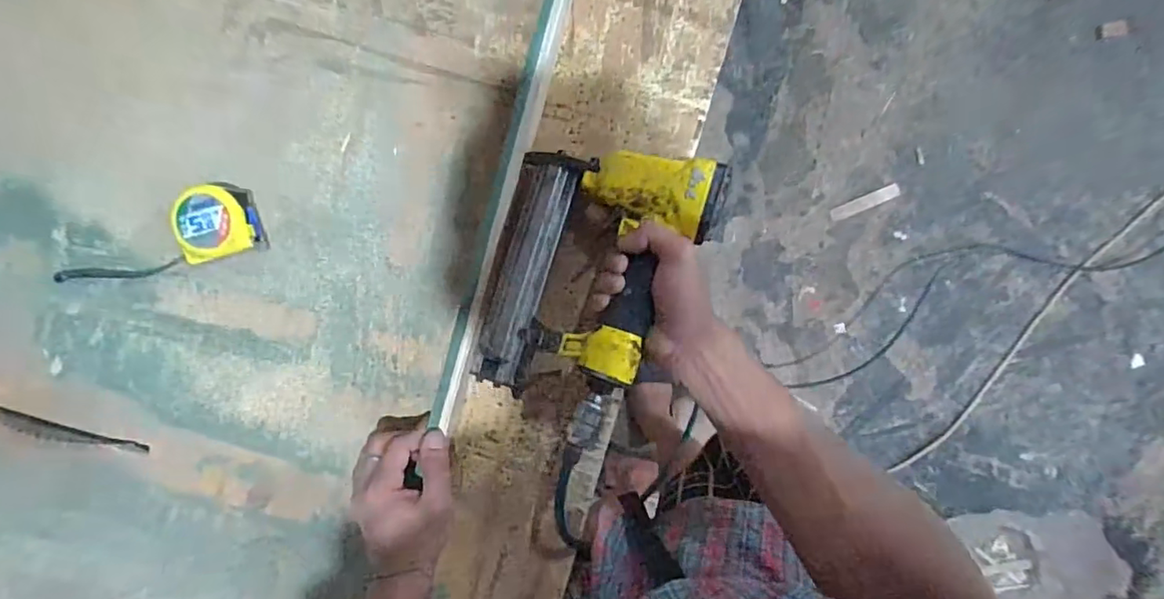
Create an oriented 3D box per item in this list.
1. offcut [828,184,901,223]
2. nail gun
[{"bbox_3d":[0.666,-0.226,1.313,0.165,0.004,0.033,-23,93,3],"label":"offcut"},{"bbox_3d":[0.018,-0.020,0.481,0.183,0.056,0.210,8,82,16],"label":"nail gun"}]

